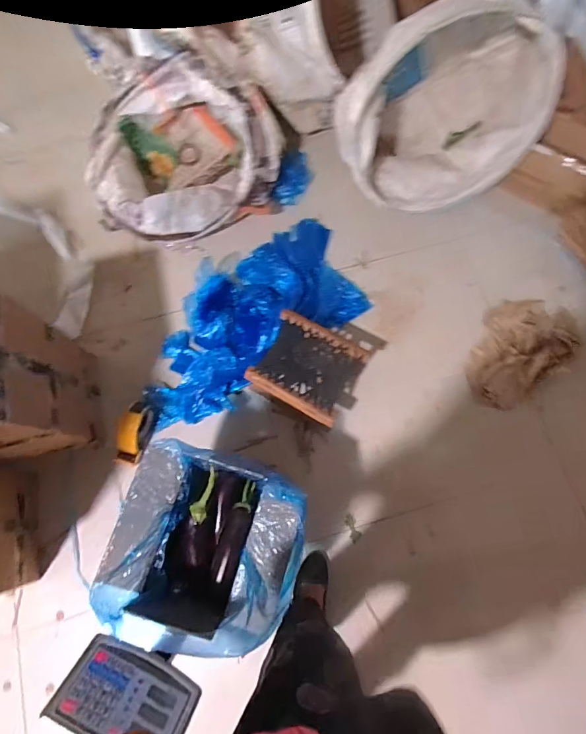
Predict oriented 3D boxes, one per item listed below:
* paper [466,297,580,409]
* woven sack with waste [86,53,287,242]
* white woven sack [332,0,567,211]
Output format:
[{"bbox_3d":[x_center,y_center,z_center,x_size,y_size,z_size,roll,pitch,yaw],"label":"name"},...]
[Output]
[{"bbox_3d":[0.702,-0.067,1.274,0.395,0.059,0.274,-32,76,-9],"label":"paper"},{"bbox_3d":[-0.351,-0.714,1.362,0.620,0.295,0.533,-8,73,-3],"label":"woven sack with waste"},{"bbox_3d":[0.444,-0.785,1.232,0.573,0.414,0.415,-17,74,-5],"label":"white woven sack"}]

